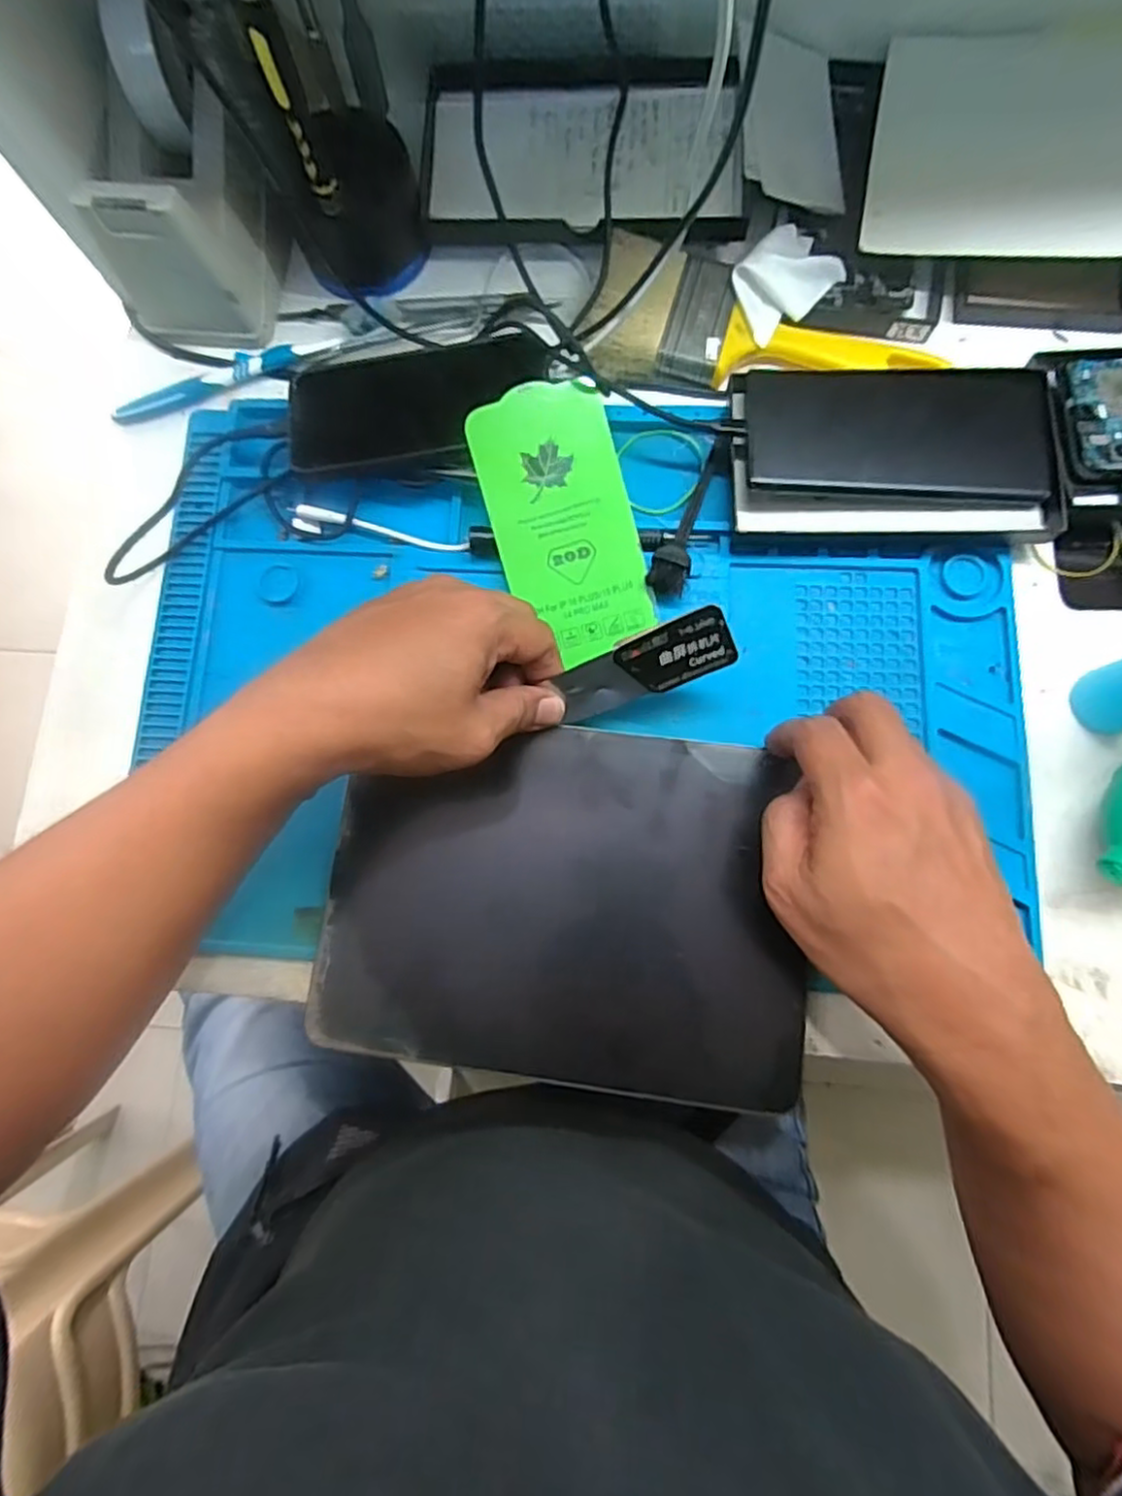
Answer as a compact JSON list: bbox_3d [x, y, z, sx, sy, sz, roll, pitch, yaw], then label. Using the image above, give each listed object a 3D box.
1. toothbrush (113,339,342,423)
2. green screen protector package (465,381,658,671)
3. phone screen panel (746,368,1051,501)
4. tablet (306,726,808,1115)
[{"bbox_3d":[-0.205,-0.228,0.412,0.141,0.008,0.017,-21,79,-1],"label":"toothbrush"},{"bbox_3d":[0.002,-0.122,0.366,0.074,0.004,0.144,-15,94,3],"label":"green screen protector package"},{"bbox_3d":[0.183,-0.176,0.369,0.162,0.009,0.082,2,77,-3],"label":"phone screen panel"},{"bbox_3d":[0.001,0.077,0.344,0.235,0.011,0.172,6,82,3],"label":"tablet"}]

